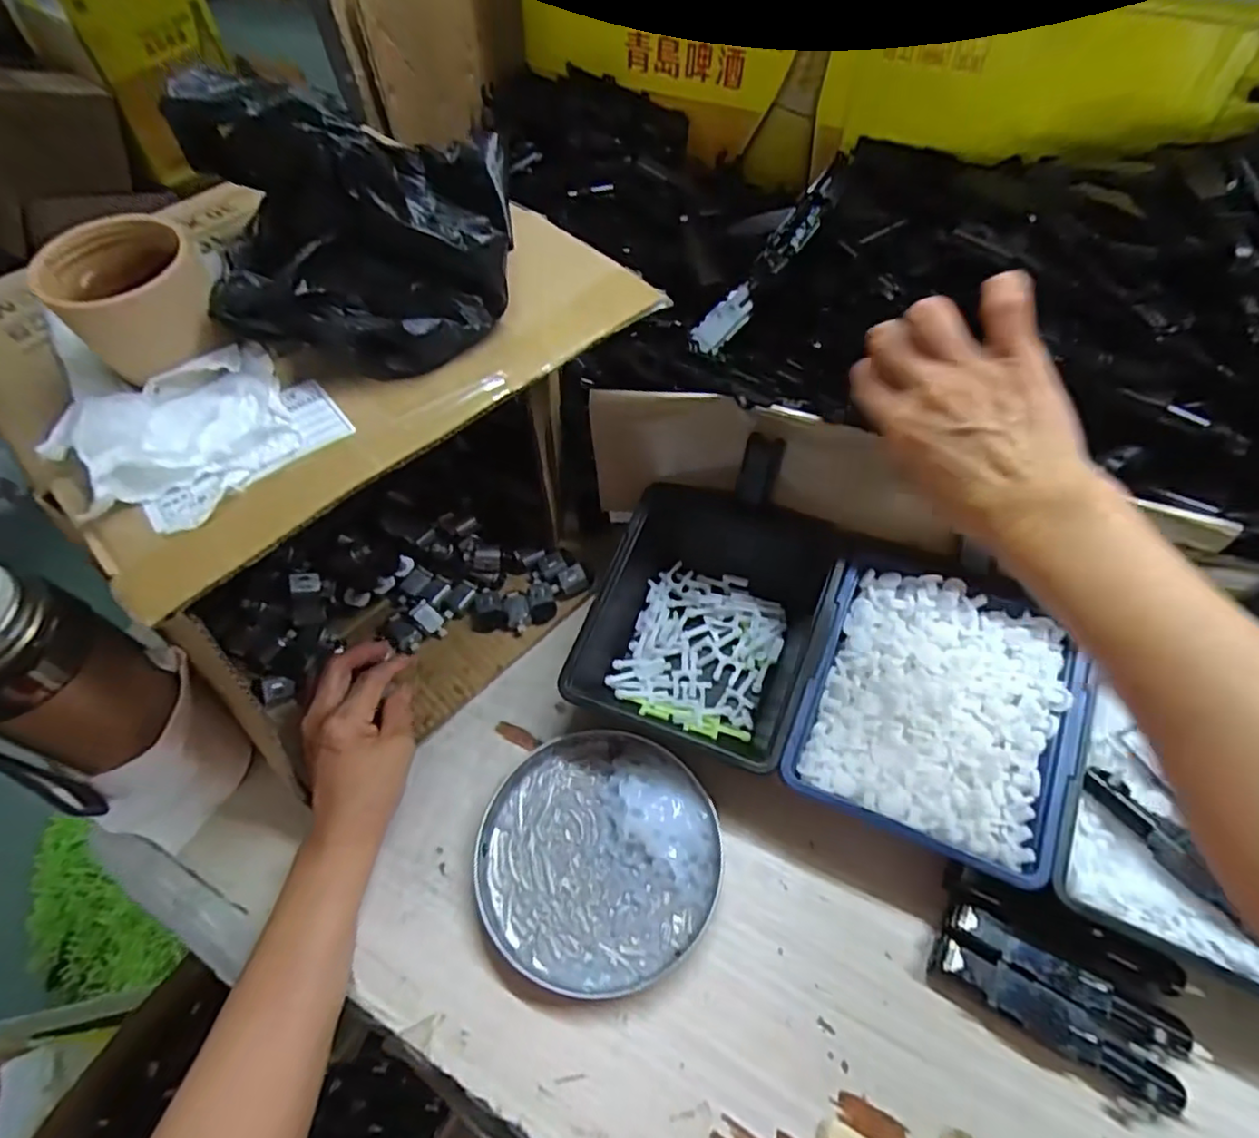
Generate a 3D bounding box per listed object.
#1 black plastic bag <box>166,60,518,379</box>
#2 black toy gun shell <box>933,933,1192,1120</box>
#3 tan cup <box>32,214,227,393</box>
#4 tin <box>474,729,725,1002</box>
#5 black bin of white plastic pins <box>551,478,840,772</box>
[{"bbox_3d":[-0.129,-0.165,0.304,0.139,0.095,0.117,-9,57,-4],"label":"black plastic bag"},{"bbox_3d":[0.223,0.238,0.336,0.121,0.019,0.025,24,60,16],"label":"black toy gun shell"},{"bbox_3d":[-0.224,-0.125,0.291,0.060,0.043,0.059,-1,57,1],"label":"tan cup"},{"bbox_3d":[-0.019,0.174,0.389,0.143,0.017,0.140,-1,57,1],"label":"tin"},{"bbox_3d":[0.055,0.038,0.441,0.144,0.074,0.169,20,59,14],"label":"black bin of white plastic pins"}]

